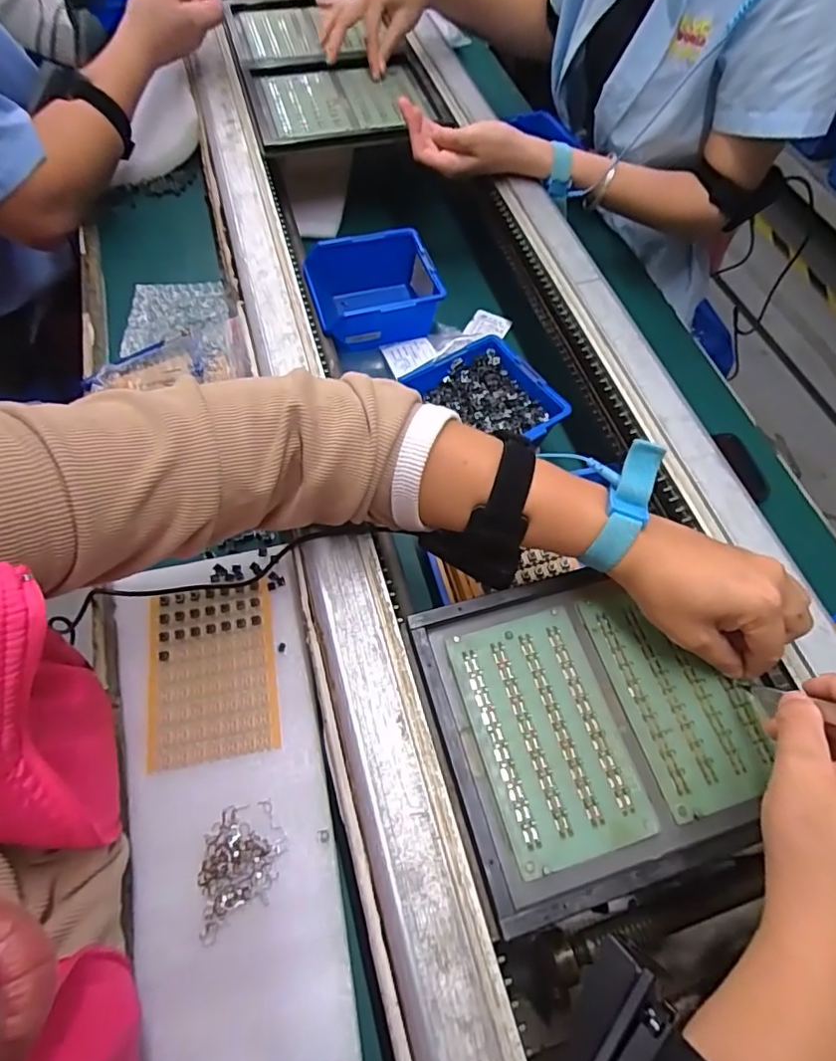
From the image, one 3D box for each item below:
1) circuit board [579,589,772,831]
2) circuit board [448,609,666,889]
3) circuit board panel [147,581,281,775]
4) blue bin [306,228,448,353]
[{"bbox_3d":[0.165,0.100,0.357,0.078,0.007,0.136,-16,63,-10],"label":"circuit board"},{"bbox_3d":[0.078,0.121,0.340,0.085,0.004,0.137,-13,63,-9],"label":"circuit board"},{"bbox_3d":[-0.142,0.097,0.387,0.084,0.010,0.116,-9,62,-6],"label":"circuit board panel"},{"bbox_3d":[-0.048,-0.256,0.615,0.130,0.069,0.119,-13,63,-9],"label":"blue bin"}]

